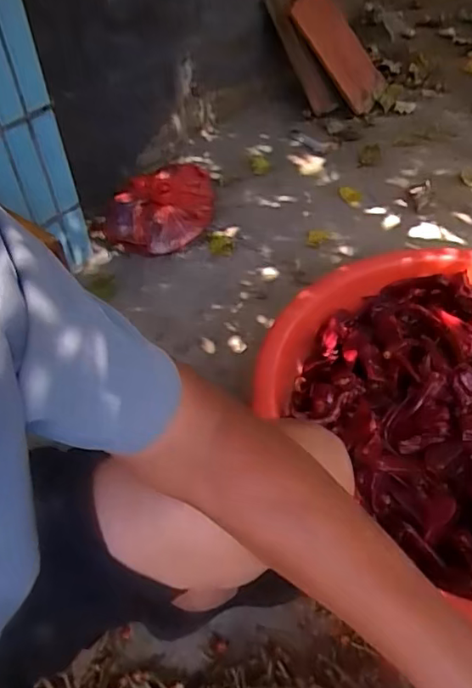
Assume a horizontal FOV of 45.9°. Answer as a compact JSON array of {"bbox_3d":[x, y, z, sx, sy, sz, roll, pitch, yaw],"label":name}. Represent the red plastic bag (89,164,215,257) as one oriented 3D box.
[{"bbox_3d":[-0.161,-0.314,1.293,0.291,0.124,0.172,-30,54,-22],"label":"red plastic bag"}]

